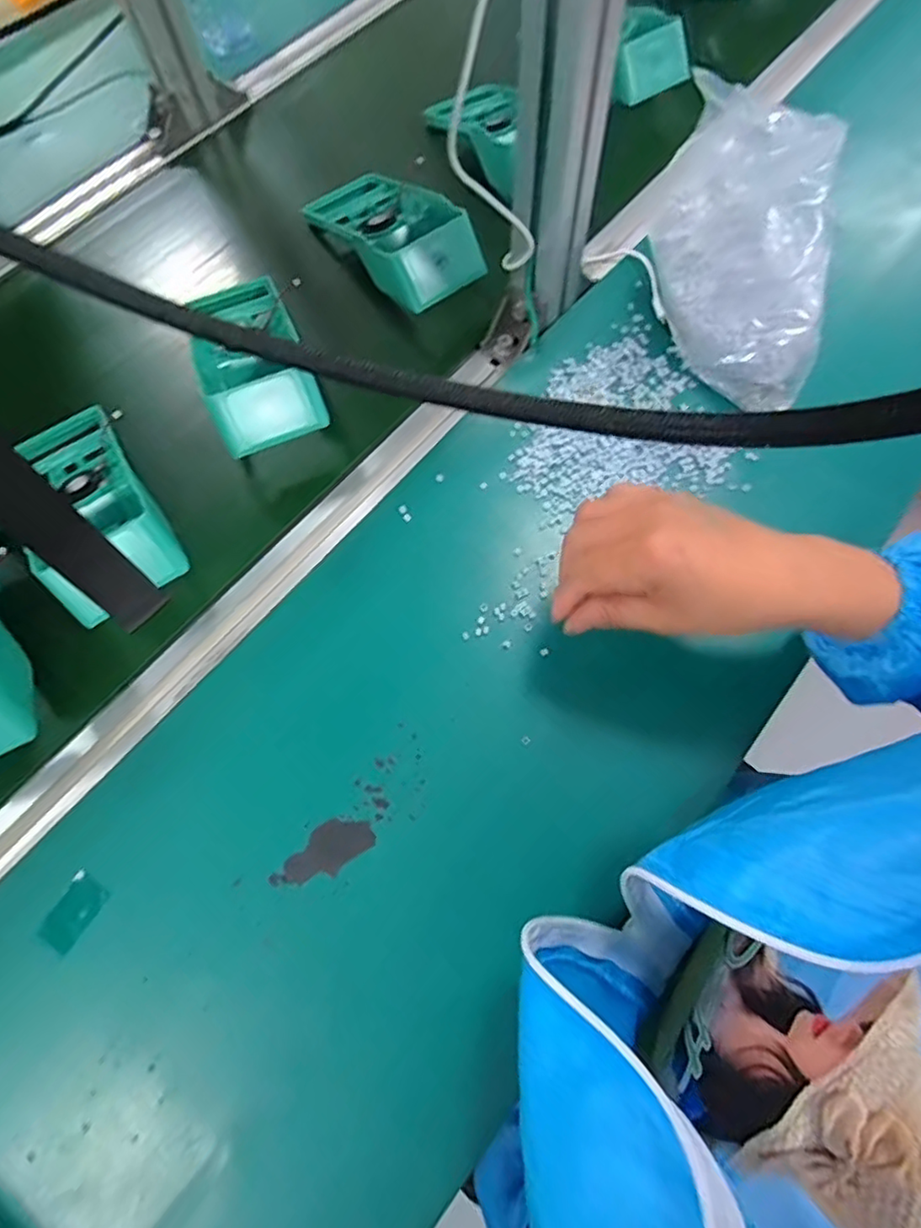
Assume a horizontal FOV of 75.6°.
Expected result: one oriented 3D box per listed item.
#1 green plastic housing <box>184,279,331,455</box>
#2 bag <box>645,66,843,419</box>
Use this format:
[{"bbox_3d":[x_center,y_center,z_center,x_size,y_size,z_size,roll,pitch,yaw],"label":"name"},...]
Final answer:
[{"bbox_3d":[-0.168,-0.211,0.470,0.081,0.049,0.182,-21,70,-5],"label":"green plastic housing"},{"bbox_3d":[0.204,-0.261,0.424,0.081,0.136,0.175,-12,69,-2],"label":"bag"}]

